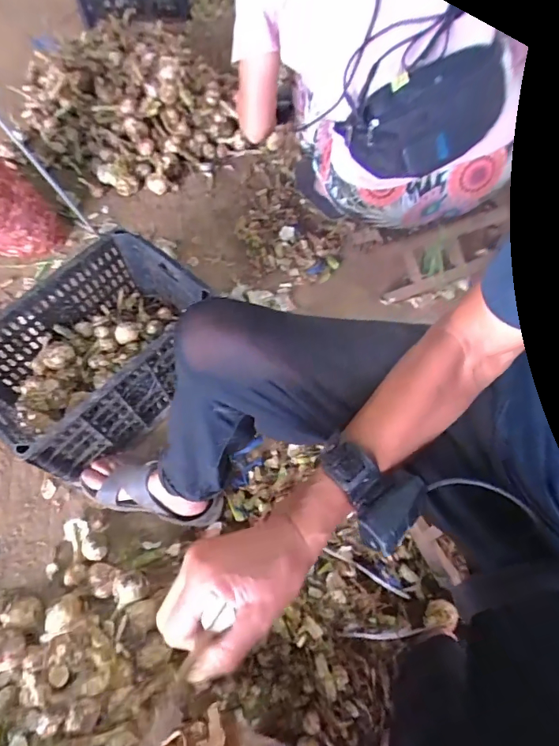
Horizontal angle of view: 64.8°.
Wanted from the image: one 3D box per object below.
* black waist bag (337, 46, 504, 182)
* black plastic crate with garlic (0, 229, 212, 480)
[{"bbox_3d":[0.257,-0.460,0.814,0.287,0.161,0.082,-19,23,25],"label":"black waist bag"},{"bbox_3d":[-0.374,-0.041,0.934,0.299,0.235,0.445,34,69,20],"label":"black plastic crate with garlic"}]

